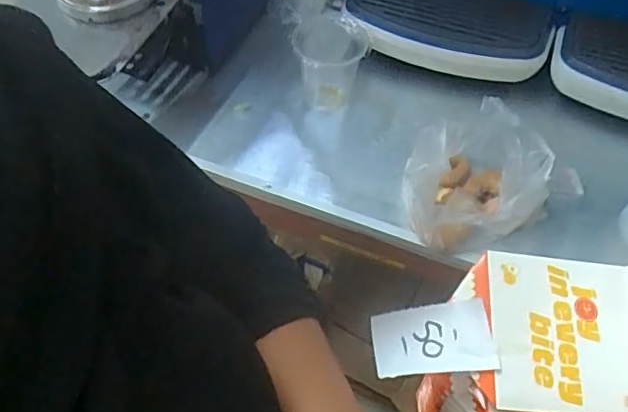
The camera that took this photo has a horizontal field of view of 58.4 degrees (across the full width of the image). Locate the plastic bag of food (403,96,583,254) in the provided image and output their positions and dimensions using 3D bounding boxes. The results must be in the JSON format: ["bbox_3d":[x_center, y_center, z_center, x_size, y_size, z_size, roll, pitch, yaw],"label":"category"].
[{"bbox_3d":[0.191,-0.028,0.590,0.189,0.121,0.146,17,61,12],"label":"plastic bag of food"}]

